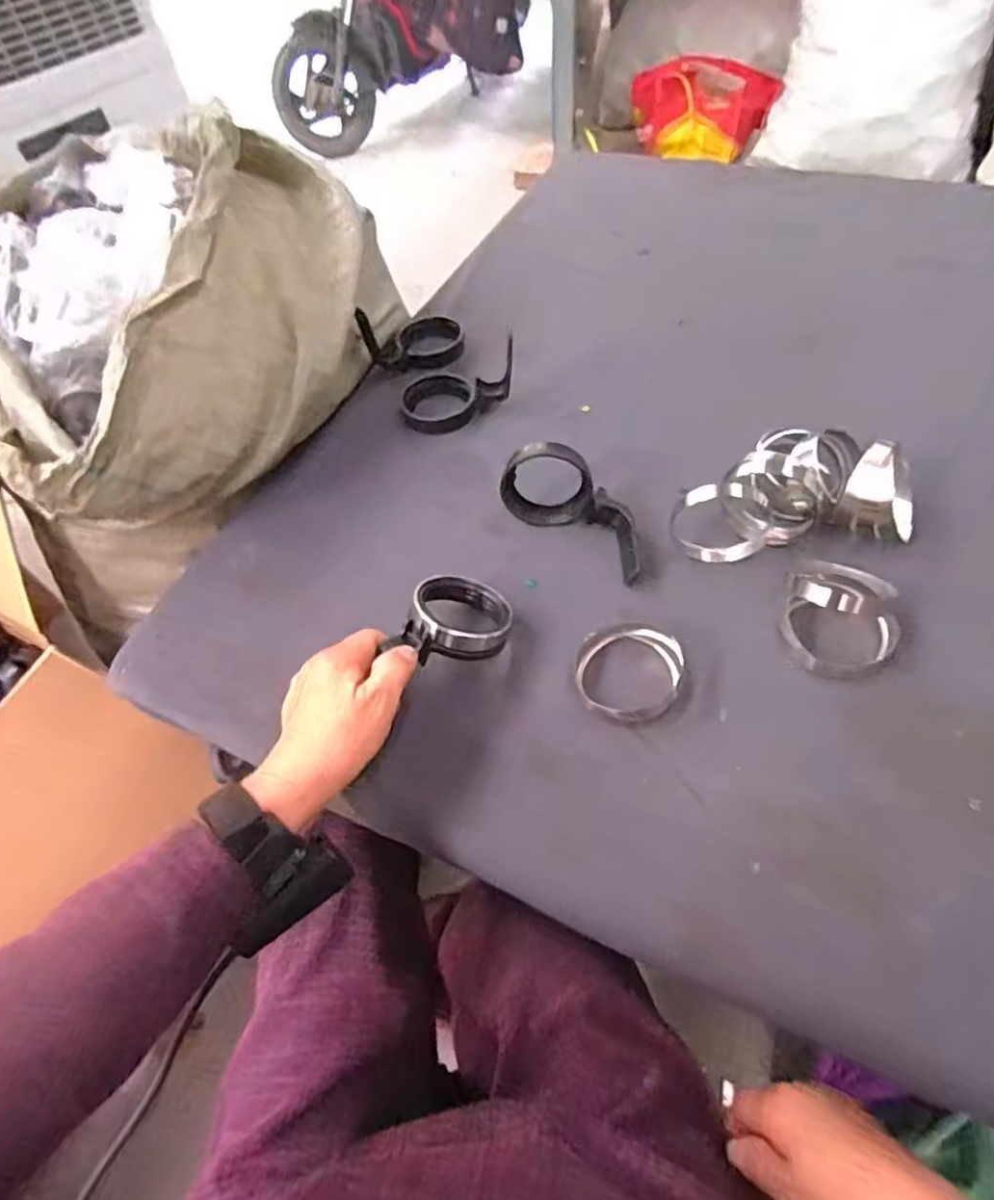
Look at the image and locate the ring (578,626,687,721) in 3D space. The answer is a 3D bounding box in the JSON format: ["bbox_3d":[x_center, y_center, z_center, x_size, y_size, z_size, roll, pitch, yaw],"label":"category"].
[{"bbox_3d":[0.087,0.046,0.430,0.071,0.028,0.058,16,57,16],"label":"ring"}]

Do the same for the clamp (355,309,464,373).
[{"bbox_3d":[-0.084,-0.276,0.649,0.096,0.067,0.074,-5,54,1],"label":"clamp"}]

